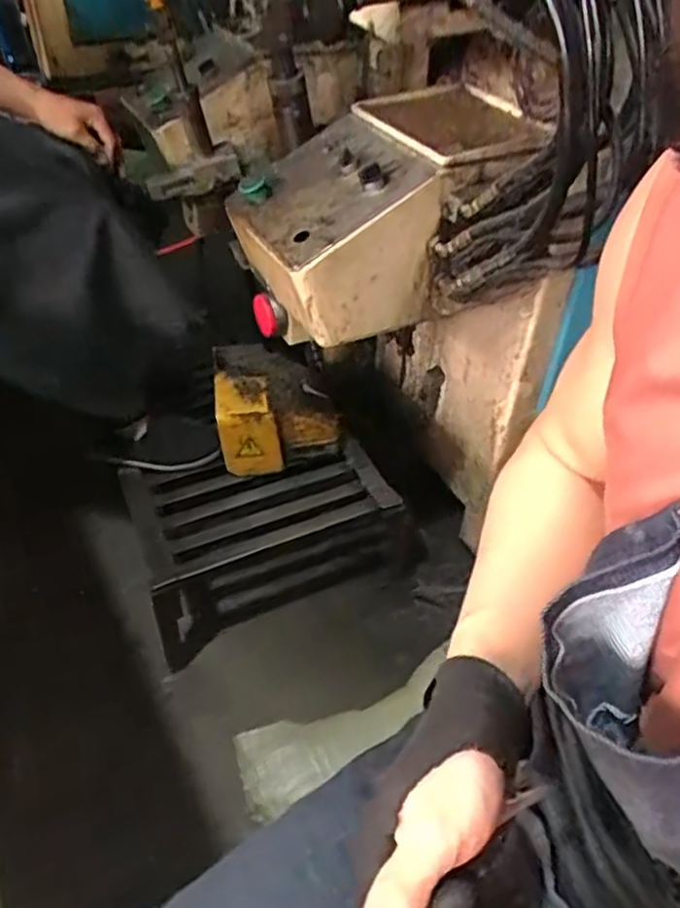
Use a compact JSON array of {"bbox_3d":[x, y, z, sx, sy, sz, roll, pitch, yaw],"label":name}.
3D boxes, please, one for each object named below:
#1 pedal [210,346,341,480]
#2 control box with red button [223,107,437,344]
[{"bbox_3d":[-0.129,-0.088,1.326,0.229,0.158,0.211,-9,44,-13],"label":"pedal"},{"bbox_3d":[-0.021,-0.281,0.946,0.204,0.260,0.236,-19,47,-22],"label":"control box with red button"}]

